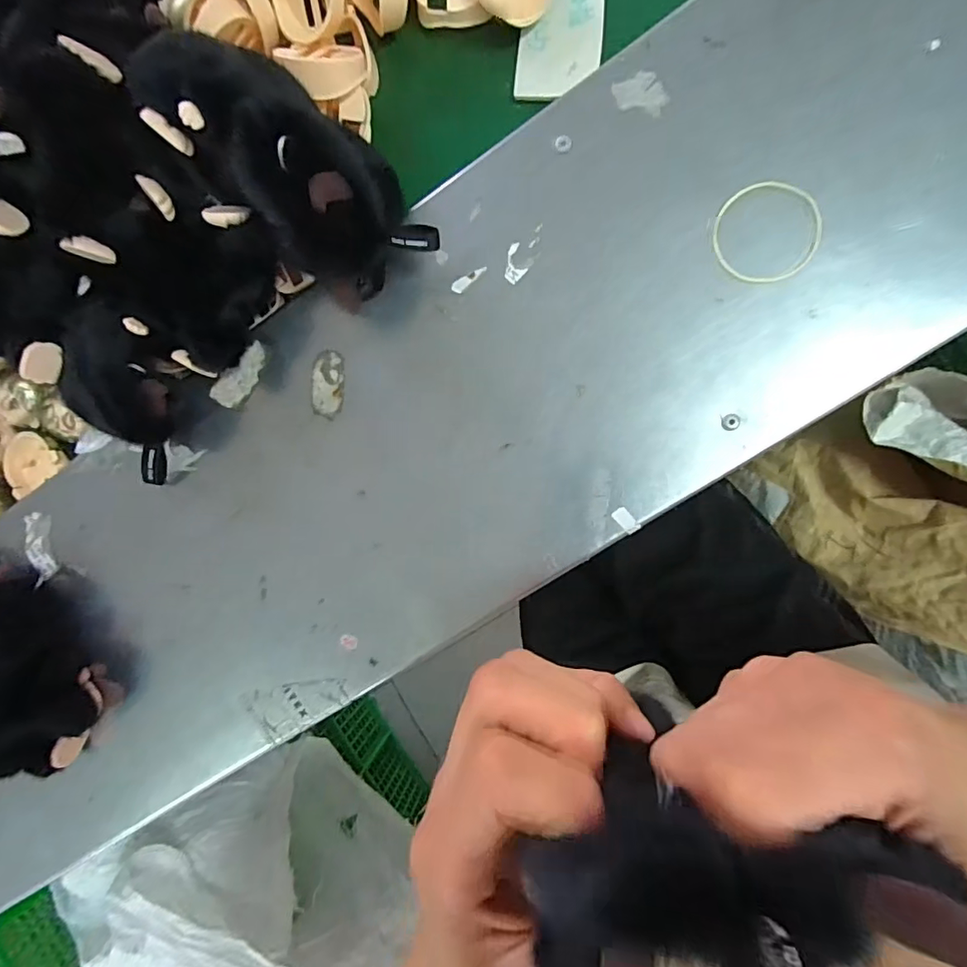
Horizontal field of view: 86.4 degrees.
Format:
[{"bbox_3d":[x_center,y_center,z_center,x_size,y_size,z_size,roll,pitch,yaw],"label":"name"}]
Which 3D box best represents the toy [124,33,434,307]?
[{"bbox_3d":[-0.099,-0.165,0.282,0.147,0.089,0.077,42,97,5],"label":"toy"}]

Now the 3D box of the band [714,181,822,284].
[{"bbox_3d":[0.157,-0.139,0.285,0.056,0.004,0.054,0,92,9],"label":"band"}]

